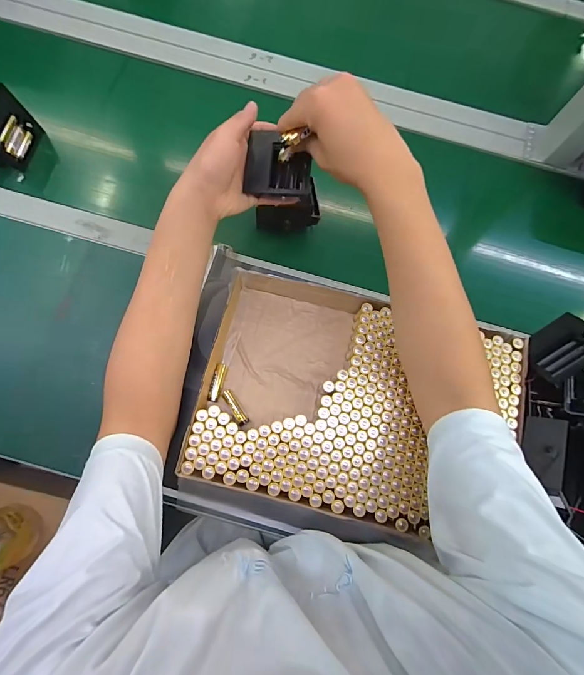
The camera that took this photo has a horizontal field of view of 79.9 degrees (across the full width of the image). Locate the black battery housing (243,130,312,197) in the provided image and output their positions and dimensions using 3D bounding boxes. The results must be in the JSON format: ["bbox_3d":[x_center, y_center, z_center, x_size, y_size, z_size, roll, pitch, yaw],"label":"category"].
[{"bbox_3d":[-0.015,-0.204,0.418,0.073,0.026,0.068,7,86,-7],"label":"black battery housing"}]

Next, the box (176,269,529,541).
[{"bbox_3d":[0.060,0.068,0.436,0.343,0.051,0.271,14,74,2],"label":"box"}]

